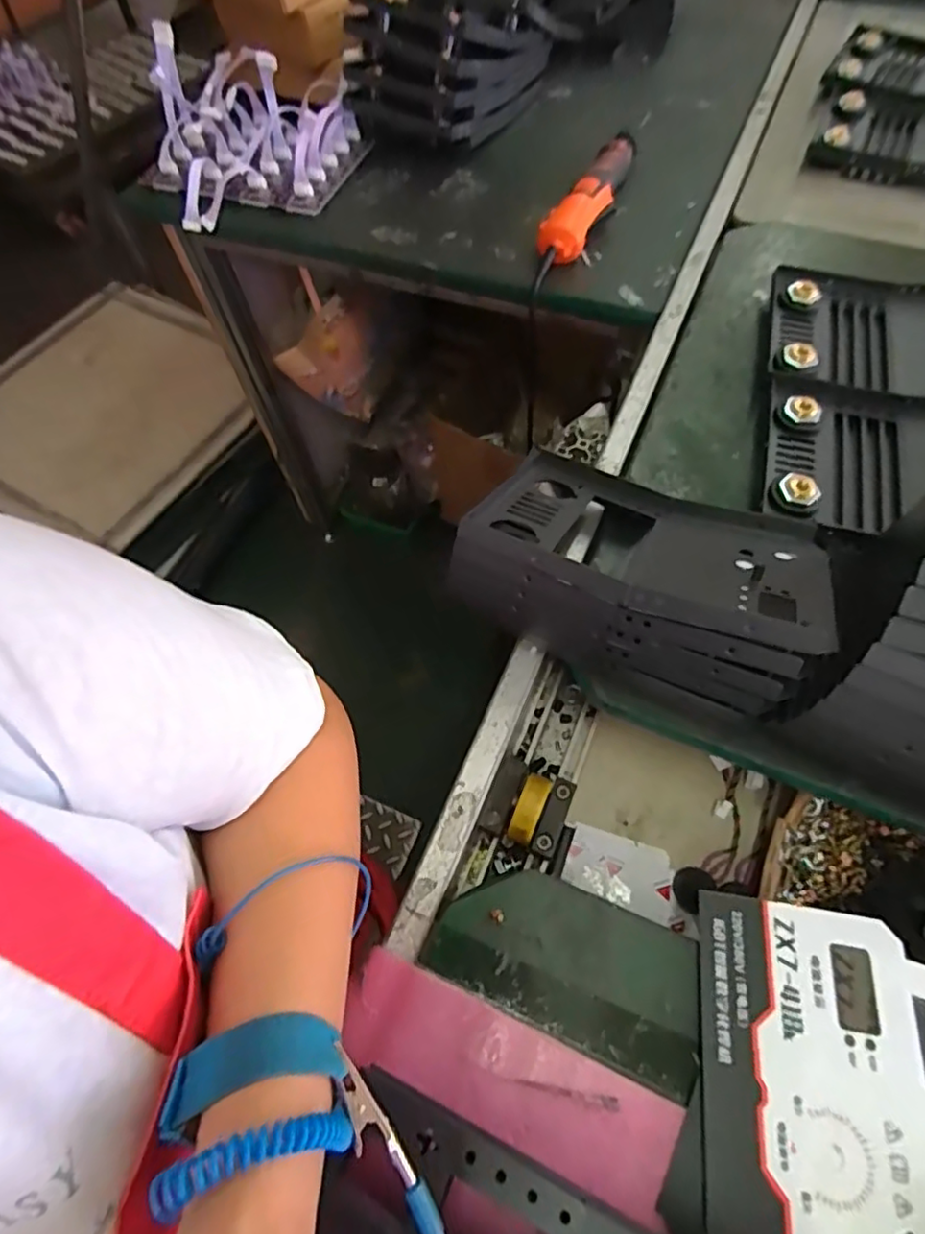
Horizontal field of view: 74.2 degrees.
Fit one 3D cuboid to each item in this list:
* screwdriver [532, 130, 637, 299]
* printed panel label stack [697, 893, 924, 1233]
[{"bbox_3d":[0.137,-0.456,0.674,0.054,0.049,0.240,23,66,15],"label":"screwdriver"},{"bbox_3d":[0.195,0.243,0.304,0.142,0.016,0.173,7,63,7],"label":"printed panel label stack"}]

